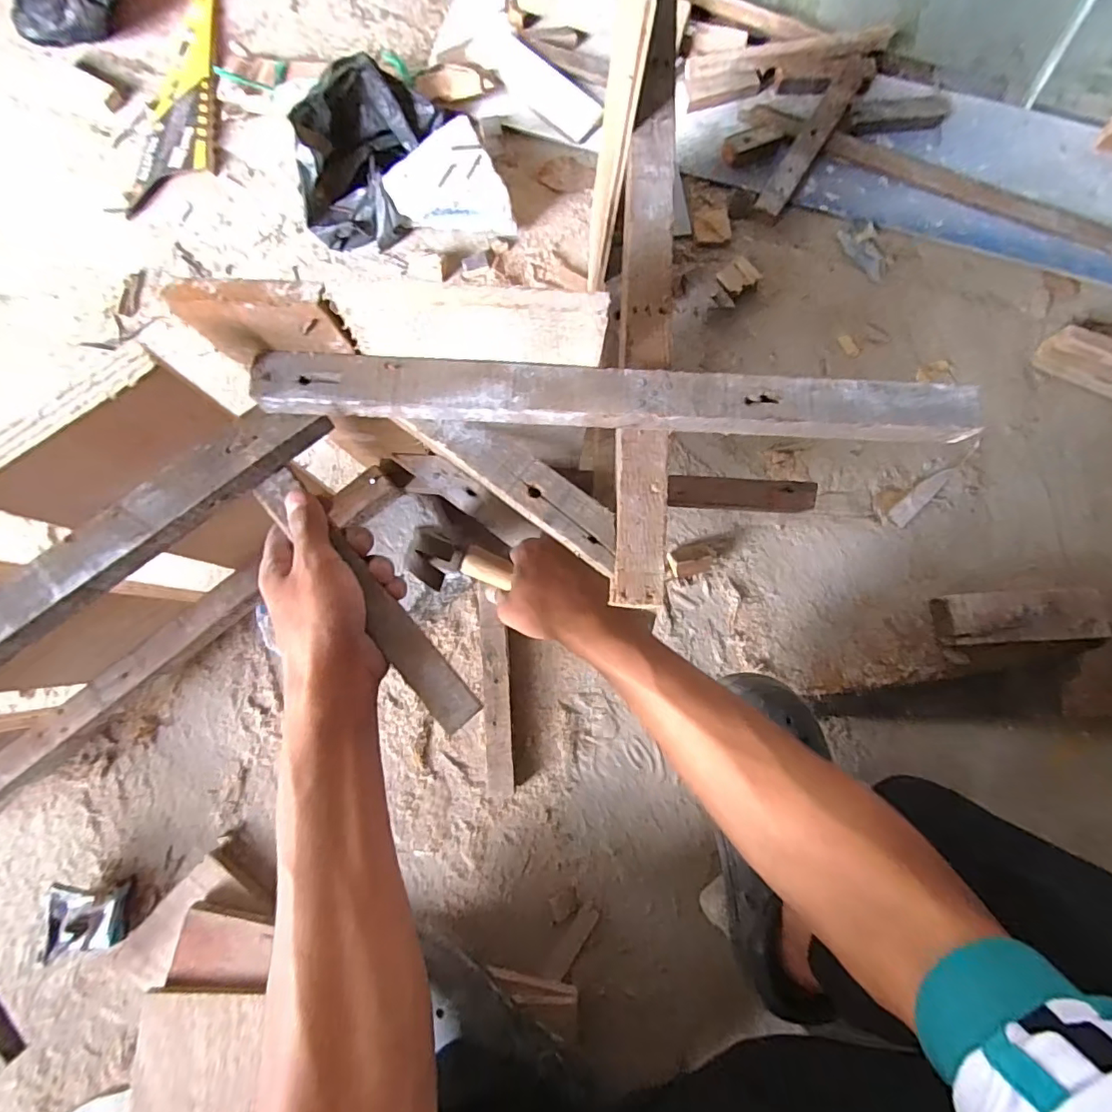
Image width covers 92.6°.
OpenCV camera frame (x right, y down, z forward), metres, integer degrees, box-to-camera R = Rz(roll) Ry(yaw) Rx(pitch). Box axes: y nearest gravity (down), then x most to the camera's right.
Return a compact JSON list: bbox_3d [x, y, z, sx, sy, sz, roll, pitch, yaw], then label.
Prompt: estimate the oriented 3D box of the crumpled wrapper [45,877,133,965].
[{"bbox_3d":[-0.463,0.359,0.524,0.071,0.032,0.063,-7,81,0],"label":"crumpled wrapper"}]

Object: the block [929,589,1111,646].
[{"bbox_3d":[0.502,0.066,0.577,0.167,0.031,0.054,-3,81,0],"label":"block"}]

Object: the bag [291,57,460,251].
[{"bbox_3d":[-0.230,-0.480,0.638,0.138,0.098,0.203,13,82,3],"label":"bag"}]

